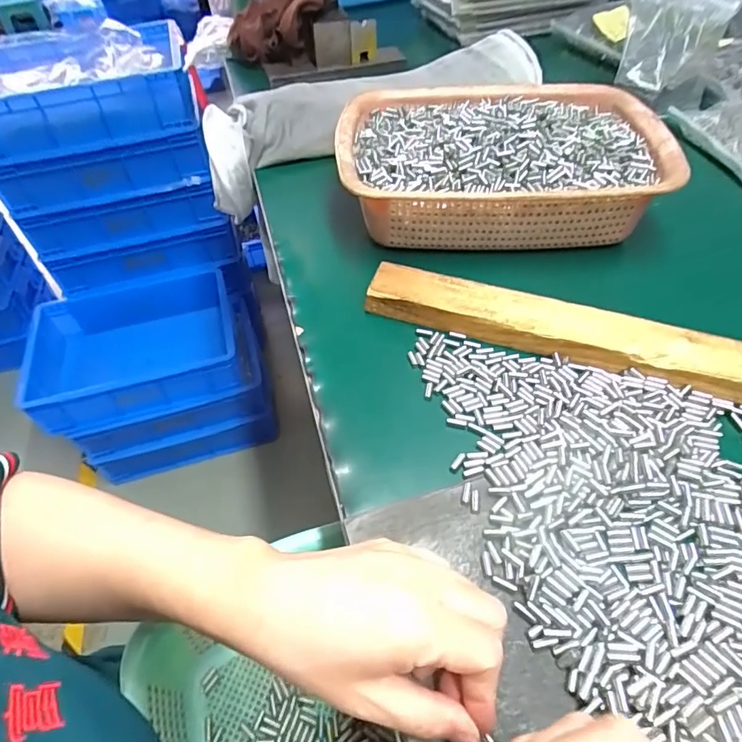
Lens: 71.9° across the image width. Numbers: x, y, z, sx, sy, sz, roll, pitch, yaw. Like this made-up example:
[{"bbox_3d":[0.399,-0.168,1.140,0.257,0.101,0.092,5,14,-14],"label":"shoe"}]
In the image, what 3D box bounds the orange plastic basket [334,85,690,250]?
[{"bbox_3d":[0.118,-0.202,0.491,0.281,0.070,0.208,-5,49,2],"label":"orange plastic basket"}]

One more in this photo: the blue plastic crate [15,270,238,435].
[{"bbox_3d":[-0.510,-0.047,1.116,0.415,0.120,0.302,-13,49,-6],"label":"blue plastic crate"}]

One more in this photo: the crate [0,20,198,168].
[{"bbox_3d":[-0.568,-0.554,1.003,0.406,0.124,0.284,-15,49,-7],"label":"crate"}]

